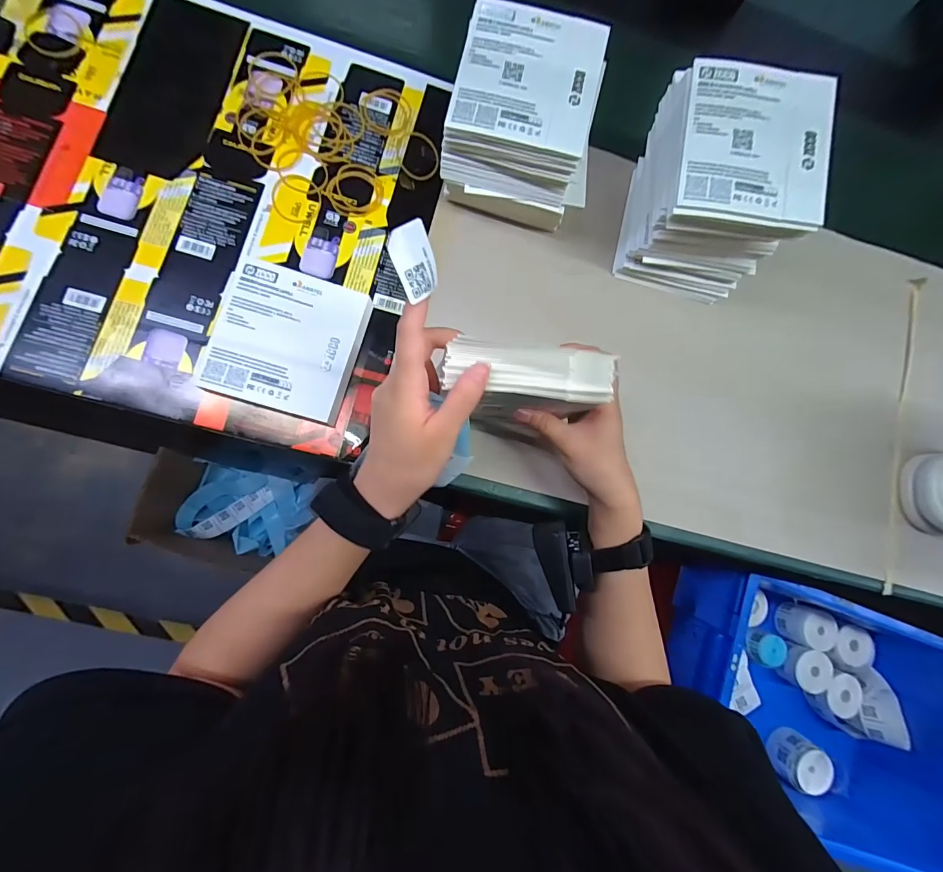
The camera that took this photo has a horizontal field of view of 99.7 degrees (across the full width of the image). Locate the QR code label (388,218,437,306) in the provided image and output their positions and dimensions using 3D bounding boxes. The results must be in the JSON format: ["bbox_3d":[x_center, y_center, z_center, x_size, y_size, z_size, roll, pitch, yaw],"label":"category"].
[{"bbox_3d":[-0.031,-0.099,0.225,0.029,0.004,0.038,-44,128,-31],"label":"QR code label"}]

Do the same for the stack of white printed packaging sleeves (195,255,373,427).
[{"bbox_3d":[-0.161,-0.082,0.349,0.117,0.020,0.120,17,82,-6],"label":"stack of white printed packaging sleeves"}]

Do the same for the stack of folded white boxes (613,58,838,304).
[{"bbox_3d":[0.217,-0.221,0.364,0.118,0.127,0.129,8,83,-7],"label":"stack of folded white boxes"}]

